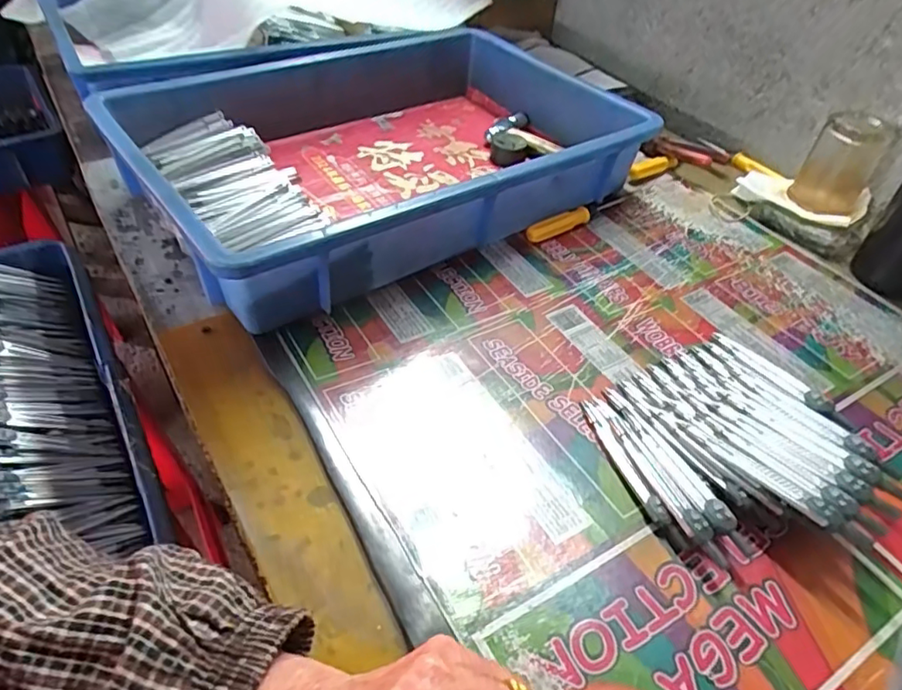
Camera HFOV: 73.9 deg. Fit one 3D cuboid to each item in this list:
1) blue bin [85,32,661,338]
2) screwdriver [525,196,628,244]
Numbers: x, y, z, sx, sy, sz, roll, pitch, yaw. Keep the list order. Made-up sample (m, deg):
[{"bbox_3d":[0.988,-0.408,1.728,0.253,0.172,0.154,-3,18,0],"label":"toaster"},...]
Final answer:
[{"bbox_3d":[-0.062,-0.179,0.553,0.414,0.084,0.294,-26,53,-28],"label":"blue bin"},{"bbox_3d":[0.123,-0.122,0.562,0.127,0.014,0.016,-23,52,-26],"label":"screwdriver"}]

